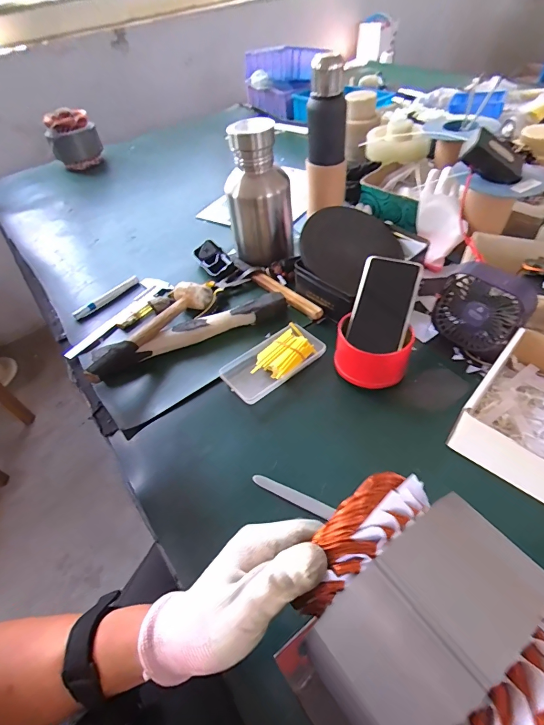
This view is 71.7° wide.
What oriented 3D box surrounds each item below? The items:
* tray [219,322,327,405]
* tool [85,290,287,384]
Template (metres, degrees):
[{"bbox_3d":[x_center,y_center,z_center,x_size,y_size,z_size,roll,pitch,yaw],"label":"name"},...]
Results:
[{"bbox_3d":[0.002,-0.003,0.566,0.147,0.021,0.081,-33,52,-20],"label":"tray"},{"bbox_3d":[-0.125,-0.049,0.591,0.314,0.061,0.050,-29,51,-19],"label":"tool"}]

